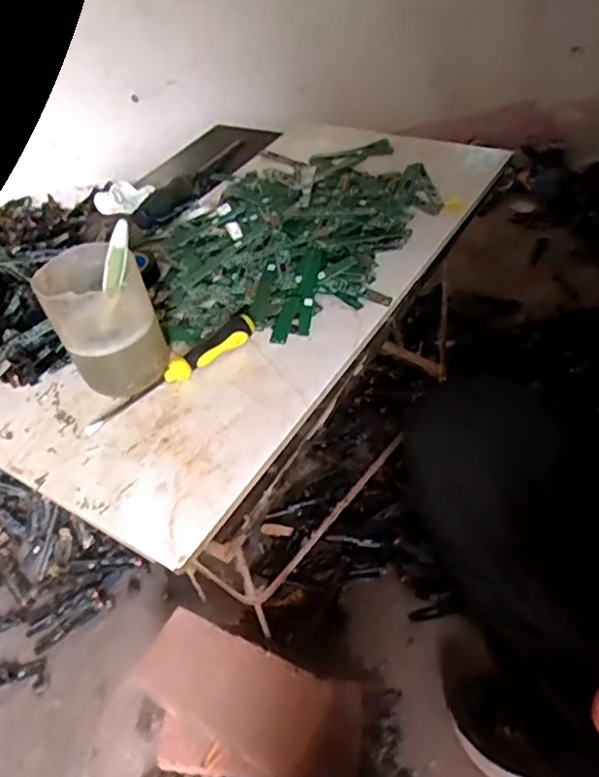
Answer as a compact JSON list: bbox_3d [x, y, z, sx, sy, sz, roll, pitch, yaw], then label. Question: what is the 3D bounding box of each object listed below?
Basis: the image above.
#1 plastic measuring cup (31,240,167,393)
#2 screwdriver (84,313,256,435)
[{"bbox_3d":[-0.155,-0.055,0.499,0.077,0.096,0.076,-6,44,6],"label":"plastic measuring cup"},{"bbox_3d":[-0.107,-0.013,0.521,0.162,0.022,0.028,-35,51,-10],"label":"screwdriver"}]

